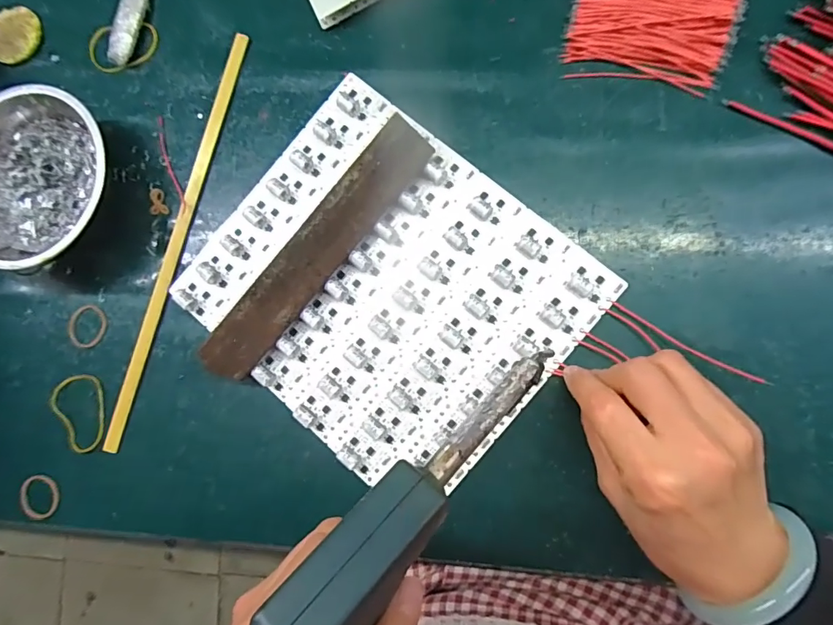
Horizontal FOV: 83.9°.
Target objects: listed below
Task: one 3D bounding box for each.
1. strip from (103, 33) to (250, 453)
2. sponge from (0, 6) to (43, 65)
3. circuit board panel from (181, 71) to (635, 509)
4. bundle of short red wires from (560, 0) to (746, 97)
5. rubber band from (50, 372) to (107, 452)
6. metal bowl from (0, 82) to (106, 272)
[{"bbox_3d":[-0.173,-0.053,0.335,0.015,0.006,0.309,17,88,10],"label":"strip"},{"bbox_3d":[-0.323,-0.223,0.371,0.039,0.007,0.048,14,88,10],"label":"sponge"},{"bbox_3d":[-0.022,-0.016,0.307,0.235,0.012,0.200,40,92,10],"label":"circuit board panel"},{"bbox_3d":[0.154,-0.203,0.297,0.100,0.012,0.109,12,87,10],"label":"bundle of short red wires"},{"bbox_3d":[-0.239,0.070,0.333,0.039,0.005,0.054,-32,81,5],"label":"rubber band"},{"bbox_3d":[-0.271,-0.094,0.335,0.118,0.040,0.121,-1,85,9],"label":"metal bowl"}]

